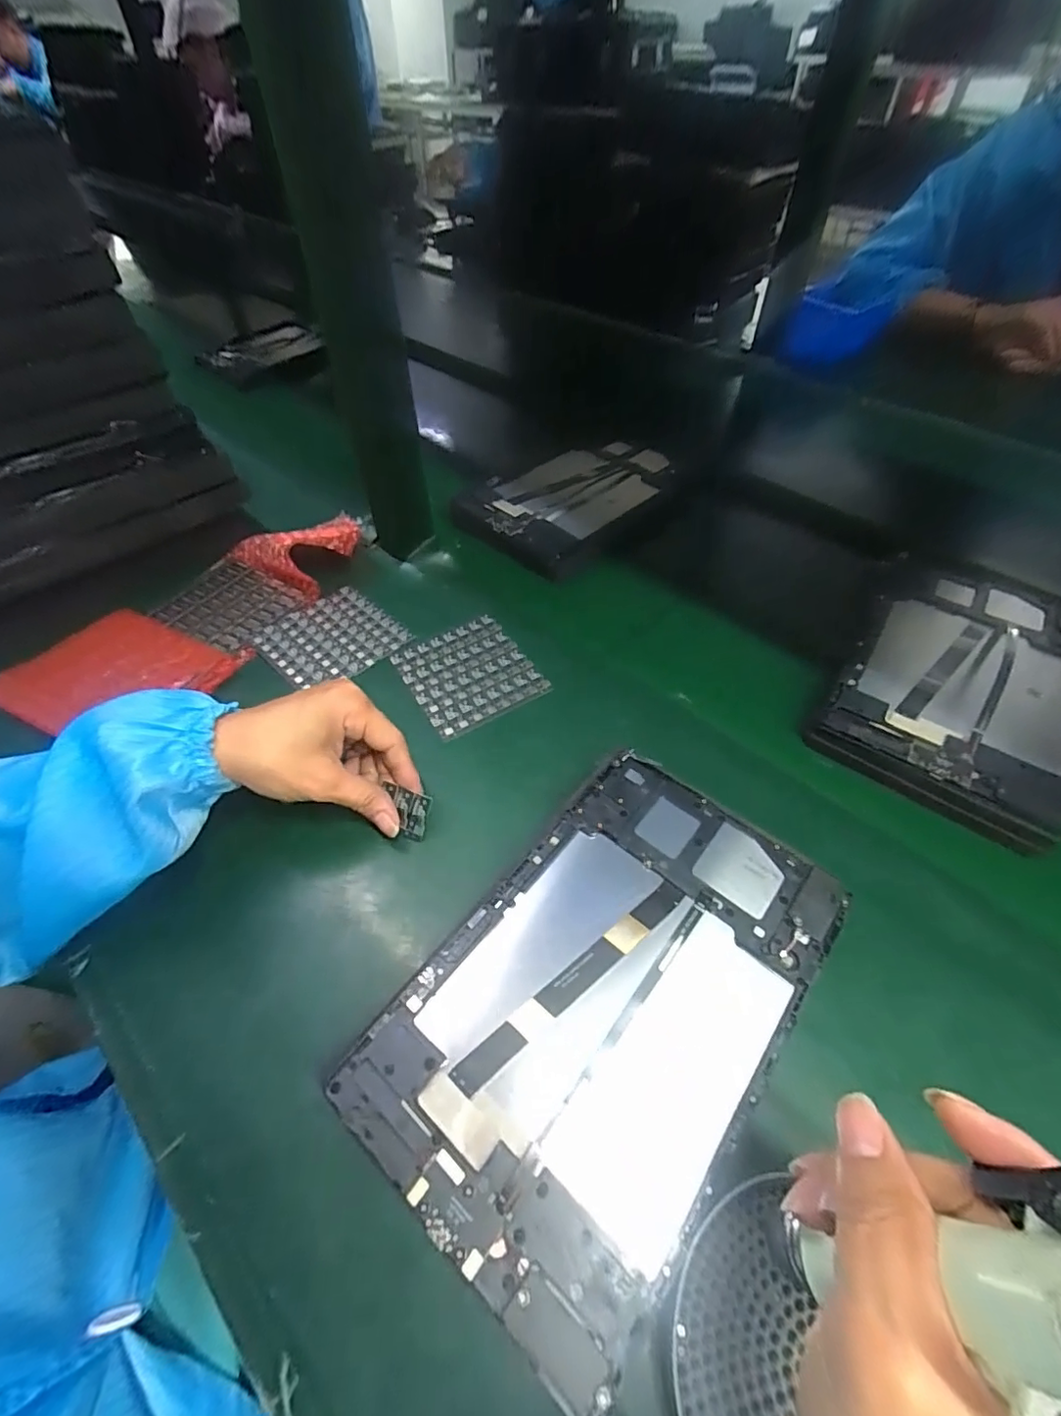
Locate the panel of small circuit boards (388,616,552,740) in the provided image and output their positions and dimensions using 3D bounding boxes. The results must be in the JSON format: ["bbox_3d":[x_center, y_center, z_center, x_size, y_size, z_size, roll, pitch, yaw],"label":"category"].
[{"bbox_3d":[-0.049,-0.029,0.435,0.092,0.004,0.099,-27,56,-18],"label":"panel of small circuit boards"}]

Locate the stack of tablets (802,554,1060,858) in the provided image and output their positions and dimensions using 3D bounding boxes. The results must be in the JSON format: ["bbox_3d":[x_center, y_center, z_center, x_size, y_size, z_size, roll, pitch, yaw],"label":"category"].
[{"bbox_3d":[0.327,-0.024,0.418,0.151,0.028,0.253,28,56,20],"label":"stack of tablets"}]

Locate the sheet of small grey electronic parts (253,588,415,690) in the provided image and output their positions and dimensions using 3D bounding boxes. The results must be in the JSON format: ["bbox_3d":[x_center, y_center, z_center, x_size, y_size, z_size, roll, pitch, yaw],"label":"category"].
[{"bbox_3d":[-0.167,-0.058,0.460,0.095,0.004,0.097,39,61,24],"label":"sheet of small grey electronic parts"}]

